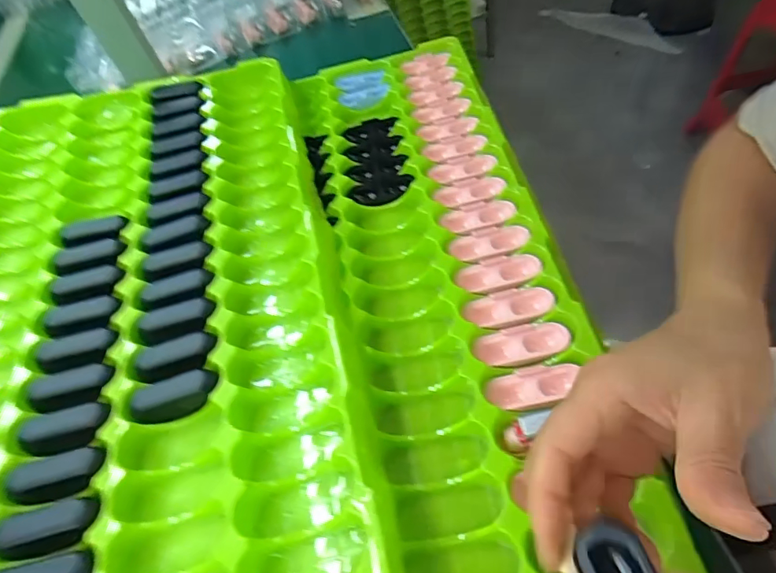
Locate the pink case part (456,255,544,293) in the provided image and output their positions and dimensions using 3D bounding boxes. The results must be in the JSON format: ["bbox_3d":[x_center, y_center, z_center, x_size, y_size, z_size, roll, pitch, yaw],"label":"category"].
[{"bbox_3d":[0.085,-0.010,0.369,0.063,0.010,0.026,-14,52,10],"label":"pink case part"}]

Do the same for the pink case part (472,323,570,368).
[{"bbox_3d":[0.091,0.039,0.329,0.063,0.009,0.027,-13,52,13],"label":"pink case part"}]

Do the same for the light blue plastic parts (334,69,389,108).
[{"bbox_3d":[-0.030,-0.225,0.543,0.055,0.011,0.055,-11,53,-4],"label":"light blue plastic parts"}]

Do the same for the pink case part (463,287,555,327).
[{"bbox_3d":[0.087,0.014,0.347,0.061,0.012,0.028,-9,53,-2],"label":"pink case part"}]

